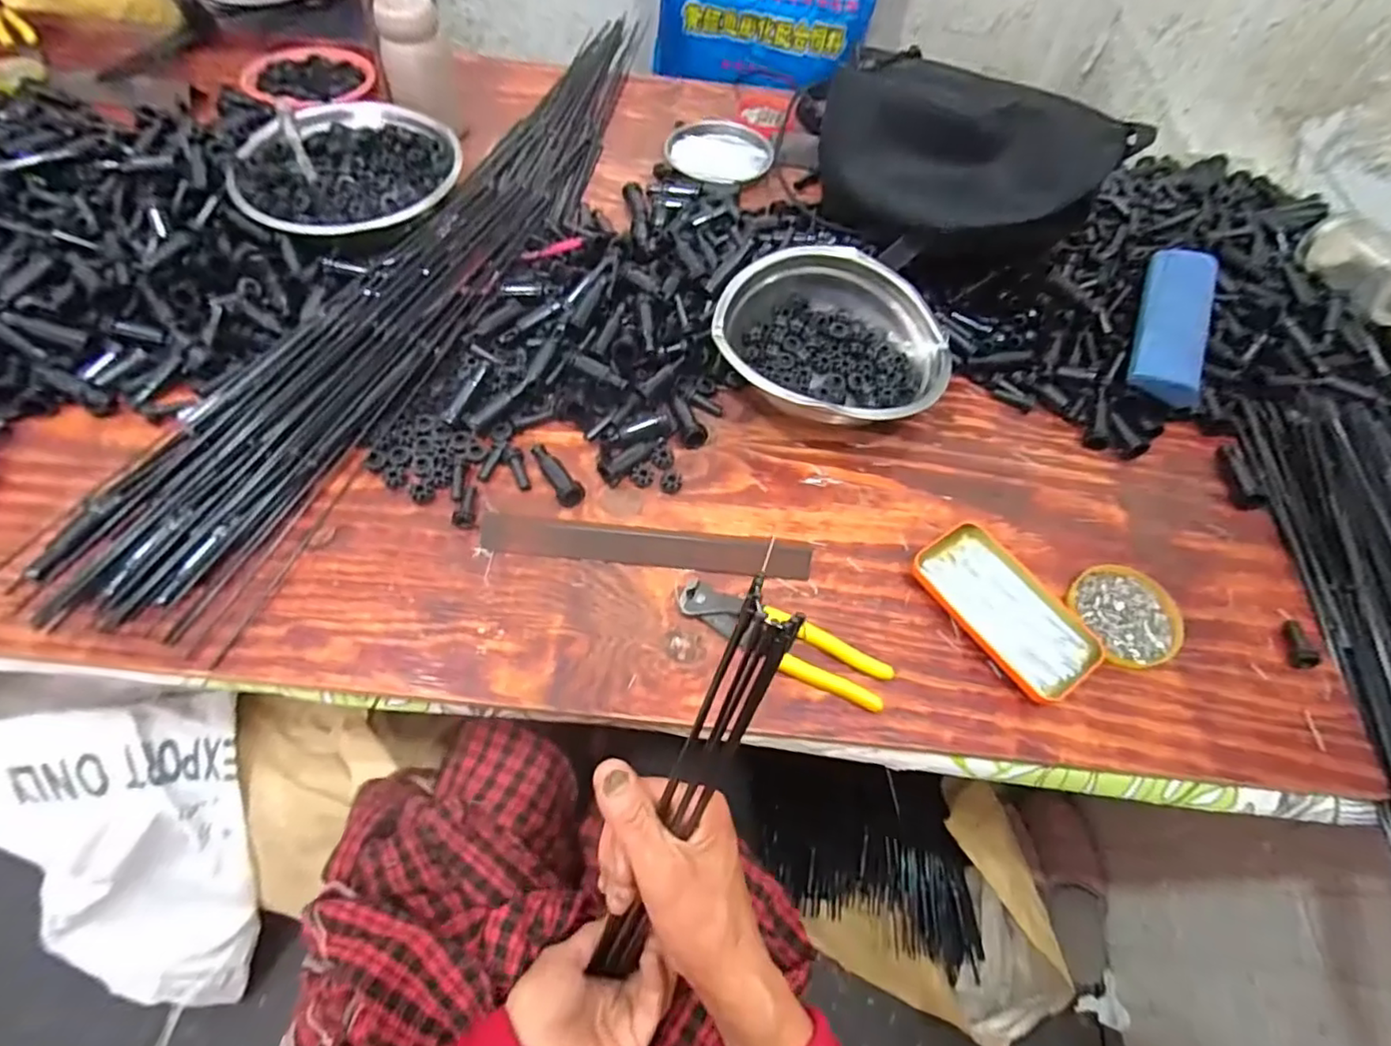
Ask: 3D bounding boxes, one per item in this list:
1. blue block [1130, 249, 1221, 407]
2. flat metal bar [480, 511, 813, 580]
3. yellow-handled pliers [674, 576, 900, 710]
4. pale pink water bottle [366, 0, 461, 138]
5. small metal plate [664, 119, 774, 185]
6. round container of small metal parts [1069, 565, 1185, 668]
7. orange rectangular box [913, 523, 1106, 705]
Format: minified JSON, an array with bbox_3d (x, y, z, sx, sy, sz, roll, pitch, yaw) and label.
[{"bbox_3d":[0.459,-0.191,0.601,0.065,0.025,0.157,18,74,8],"label":"blue block"},{"bbox_3d":[-0.039,0.018,0.510,0.262,0.010,0.036,5,59,0],"label":"flat metal bar"},{"bbox_3d":[0.064,0.088,0.465,0.161,0.014,0.041,24,61,11],"label":"yellow-handled pliers"},{"bbox_3d":[-0.334,-0.556,0.747,0.080,0.156,0.103,-15,61,-12],"label":"pale pink water bottle"},{"bbox_3d":[0.022,-0.475,0.809,0.127,0.033,0.120,1,59,-2],"label":"small metal plate"},{"bbox_3d":[0.342,0.073,0.500,0.076,0.014,0.082,1,59,-2],"label":"round container of small metal parts"},{"bbox_3d":[0.245,0.066,0.496,0.077,0.019,0.141,-31,65,-19],"label":"orange rectangular box"}]

